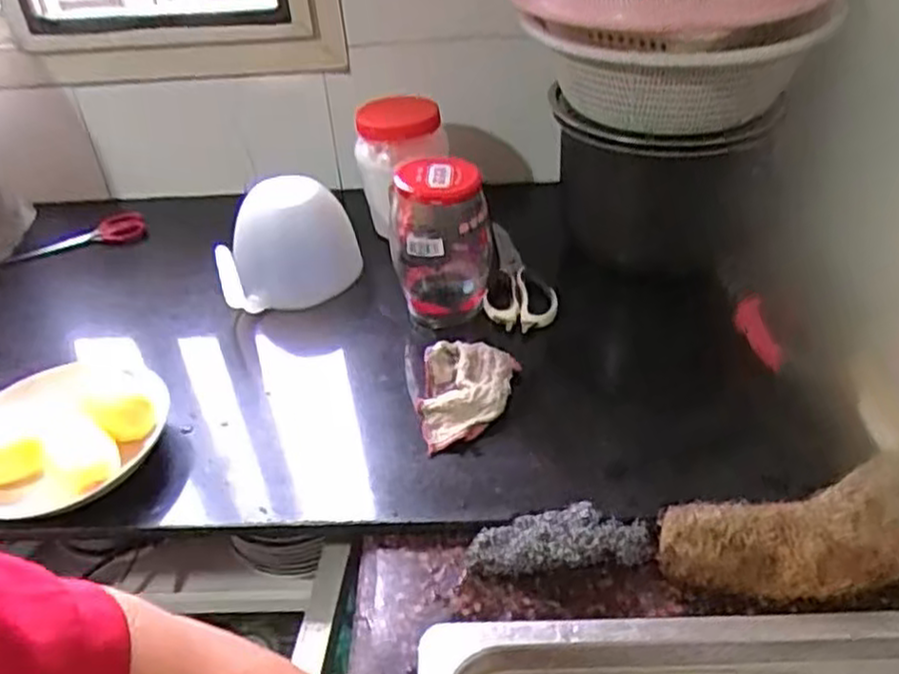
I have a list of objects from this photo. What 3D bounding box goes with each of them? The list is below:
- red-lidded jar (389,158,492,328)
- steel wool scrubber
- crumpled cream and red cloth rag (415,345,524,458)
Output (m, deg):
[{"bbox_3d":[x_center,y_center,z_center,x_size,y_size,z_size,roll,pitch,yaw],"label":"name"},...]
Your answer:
[{"bbox_3d":[-0.009,-0.083,0.760,0.092,0.158,0.096,-3,37,2],"label":"red-lidded jar"},{"bbox_3d":[0.082,0.153,0.573,0.133,0.037,0.039,-3,37,2],"label":"steel wool scrubber"},{"bbox_3d":[0.015,0.049,0.689,0.080,0.031,0.110,1,37,7],"label":"crumpled cream and red cloth rag"}]

